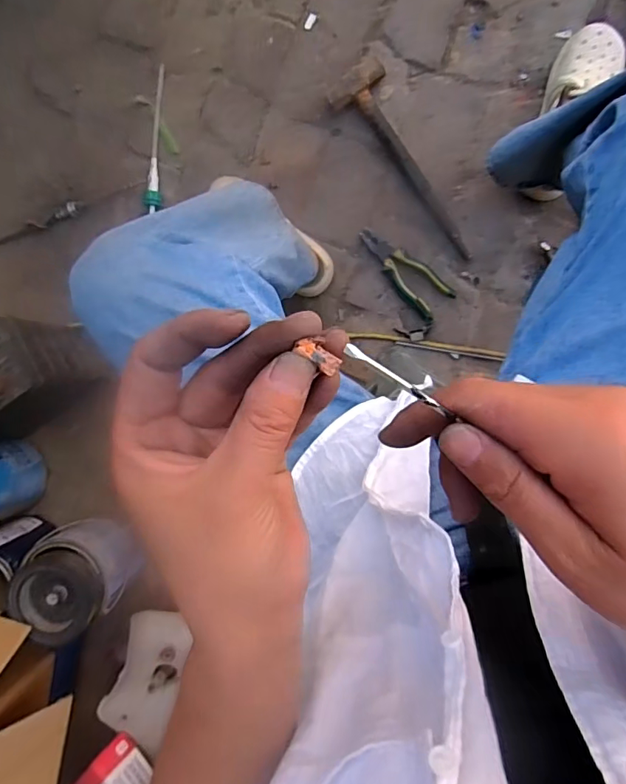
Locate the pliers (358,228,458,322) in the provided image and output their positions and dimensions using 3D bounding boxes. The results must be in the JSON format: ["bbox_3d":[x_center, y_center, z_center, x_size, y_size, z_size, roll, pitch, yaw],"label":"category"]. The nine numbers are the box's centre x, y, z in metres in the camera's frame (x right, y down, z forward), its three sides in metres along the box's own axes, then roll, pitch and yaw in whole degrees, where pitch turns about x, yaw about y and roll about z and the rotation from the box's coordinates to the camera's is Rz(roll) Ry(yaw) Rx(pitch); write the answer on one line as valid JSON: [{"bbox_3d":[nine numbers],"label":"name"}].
[{"bbox_3d":[0.151,-0.207,0.842,0.189,0.017,0.065,42,99,2],"label":"pliers"}]

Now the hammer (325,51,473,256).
[{"bbox_3d":[0.148,-0.372,0.818,0.102,0.040,0.365,-29,91,9],"label":"hammer"}]

